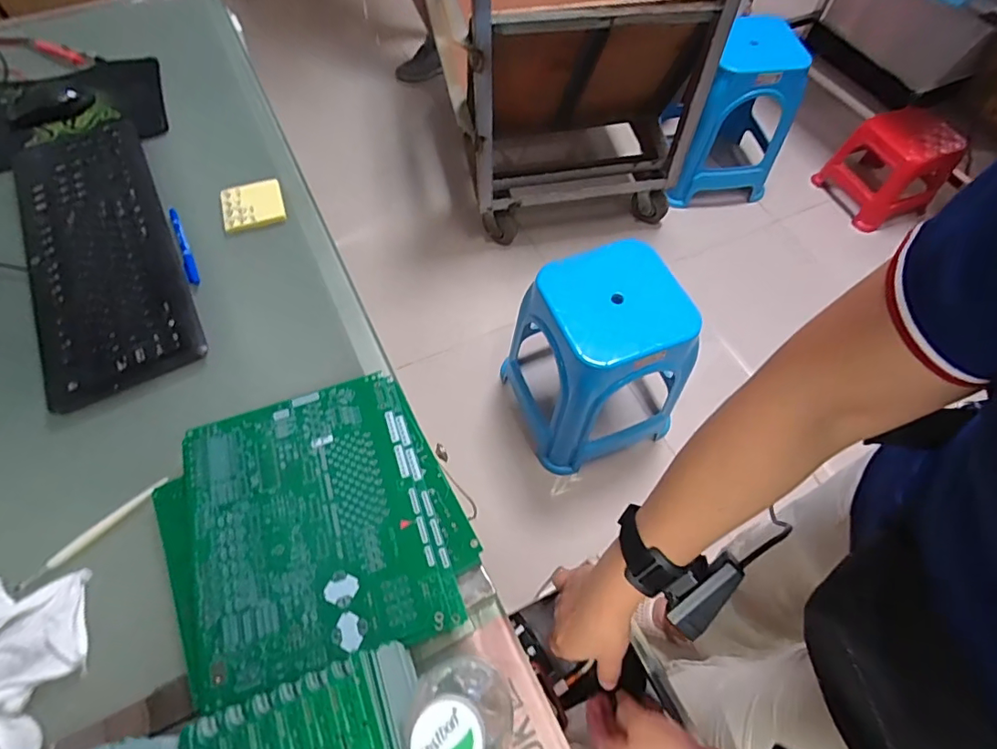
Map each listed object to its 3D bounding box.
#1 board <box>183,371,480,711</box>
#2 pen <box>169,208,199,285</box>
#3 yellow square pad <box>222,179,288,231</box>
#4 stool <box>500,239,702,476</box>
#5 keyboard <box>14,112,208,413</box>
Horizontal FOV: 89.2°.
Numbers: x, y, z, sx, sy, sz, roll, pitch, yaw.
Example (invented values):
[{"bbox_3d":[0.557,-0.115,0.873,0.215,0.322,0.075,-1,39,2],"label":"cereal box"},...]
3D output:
[{"bbox_3d":[-0.161,0.127,0.466,0.232,0.011,0.246,-17,62,-11],"label":"board"},{"bbox_3d":[-0.402,-0.167,0.645,0.013,0.009,0.126,-23,64,-13],"label":"pen"},{"bbox_3d":[-0.331,-0.230,0.683,0.079,0.008,0.085,-16,63,-10],"label":"yellow square pad"},{"bbox_3d":[0.216,-0.022,1.144,0.314,0.419,0.315,-20,63,-12],"label":"stool"},{"bbox_3d":[-0.513,-0.183,0.642,0.157,0.021,0.492,-26,65,-14],"label":"keyboard"}]

